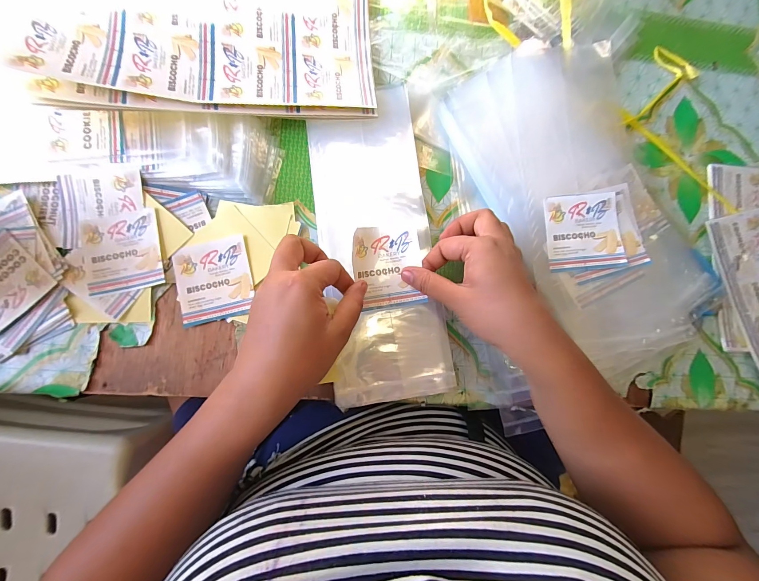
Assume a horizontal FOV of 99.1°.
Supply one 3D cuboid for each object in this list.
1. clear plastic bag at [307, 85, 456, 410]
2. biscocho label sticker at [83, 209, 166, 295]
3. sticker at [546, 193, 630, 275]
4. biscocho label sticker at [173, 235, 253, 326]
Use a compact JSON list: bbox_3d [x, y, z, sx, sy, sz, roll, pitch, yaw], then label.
[{"bbox_3d":[0.000,-0.046,0.299,0.107,0.033,0.290,-6,85,-5],"label":"clear plastic bag"},{"bbox_3d":[-0.237,-0.036,0.299,0.066,0.004,0.071,-10,85,-6],"label":"biscocho label sticker"},{"bbox_3d":[0.196,-0.056,0.307,0.068,0.006,0.072,-4,84,-6],"label":"sticker"},{"bbox_3d":[-0.154,-0.009,0.303,0.068,0.004,0.072,-13,85,-6],"label":"biscocho label sticker"}]

